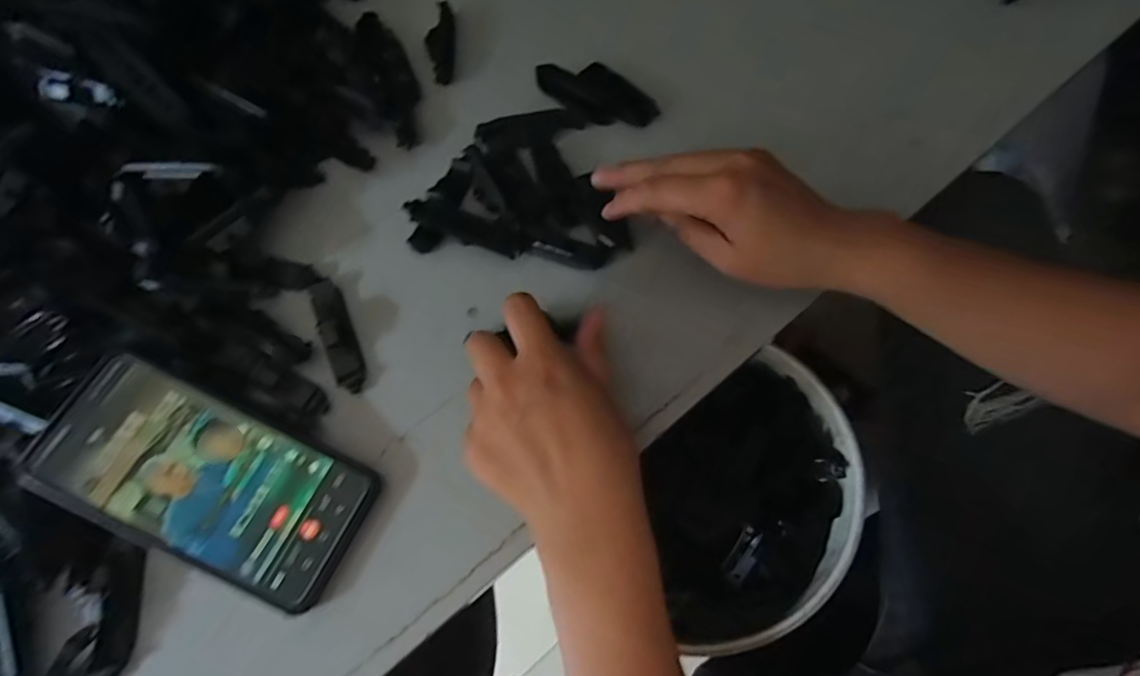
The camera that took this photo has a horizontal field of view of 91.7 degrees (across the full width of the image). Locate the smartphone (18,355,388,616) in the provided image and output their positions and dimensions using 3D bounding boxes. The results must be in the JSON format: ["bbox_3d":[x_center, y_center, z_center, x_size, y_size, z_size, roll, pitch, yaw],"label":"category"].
[{"bbox_3d":[-0.197,0.075,0.298,0.168,0.007,0.079,25,71,-1],"label":"smartphone"}]

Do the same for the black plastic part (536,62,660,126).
[{"bbox_3d":[0.019,-0.179,0.402,0.088,0.018,0.042,32,73,15],"label":"black plastic part"}]

